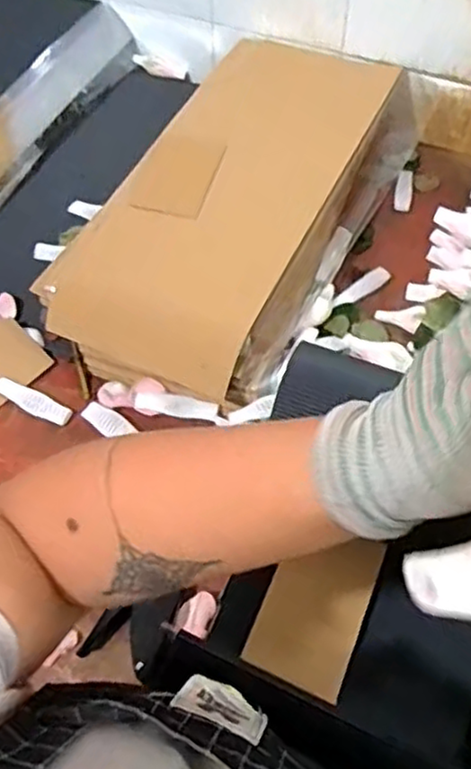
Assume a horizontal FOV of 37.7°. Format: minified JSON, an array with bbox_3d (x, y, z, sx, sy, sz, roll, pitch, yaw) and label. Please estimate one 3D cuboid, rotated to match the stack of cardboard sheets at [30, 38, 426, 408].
[{"bbox_3d":[0.025,-0.227,0.853,0.277,0.102,0.561,22,59,14],"label":"stack of cardboard sheets"}]

